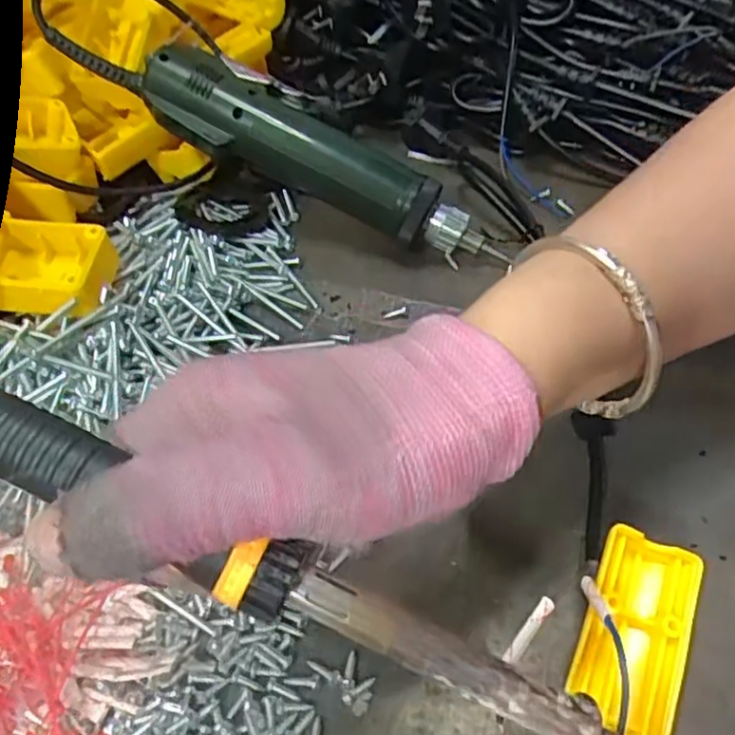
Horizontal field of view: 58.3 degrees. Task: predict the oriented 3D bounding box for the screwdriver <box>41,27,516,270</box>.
[{"bbox_3d":[-0.048,-0.136,0.393,0.298,0.039,0.045,27,55,-2],"label":"screwdriver"}]

